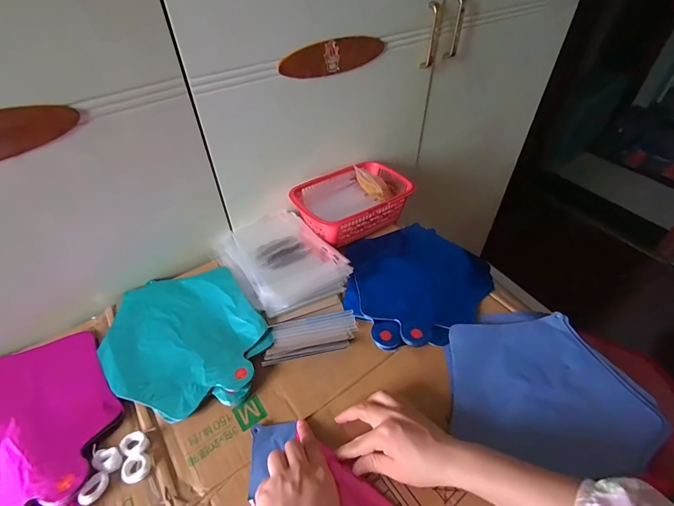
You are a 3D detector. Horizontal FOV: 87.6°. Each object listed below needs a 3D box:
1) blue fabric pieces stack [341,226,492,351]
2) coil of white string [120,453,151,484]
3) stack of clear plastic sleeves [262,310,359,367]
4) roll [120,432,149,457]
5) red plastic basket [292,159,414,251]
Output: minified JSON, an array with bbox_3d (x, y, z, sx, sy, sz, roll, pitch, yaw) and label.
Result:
[{"bbox_3d":[0.118,0.041,0.579,0.242,0.019,0.227,-27,47,-27],"label":"blue fabric pieces stack"},{"bbox_3d":[-0.222,0.237,0.387,0.030,0.012,0.026,-13,47,-12],"label":"coil of white string"},{"bbox_3d":[-0.034,0.113,0.479,0.127,0.018,0.061,-11,46,-10],"label":"stack of clear plastic sleeves"},{"bbox_3d":[-0.232,0.219,0.404,0.030,0.013,0.025,-3,46,-2],"label":"roll"},{"bbox_3d":[0.028,-0.097,0.664,0.212,0.079,0.139,-28,51,-24],"label":"red plastic basket"}]

